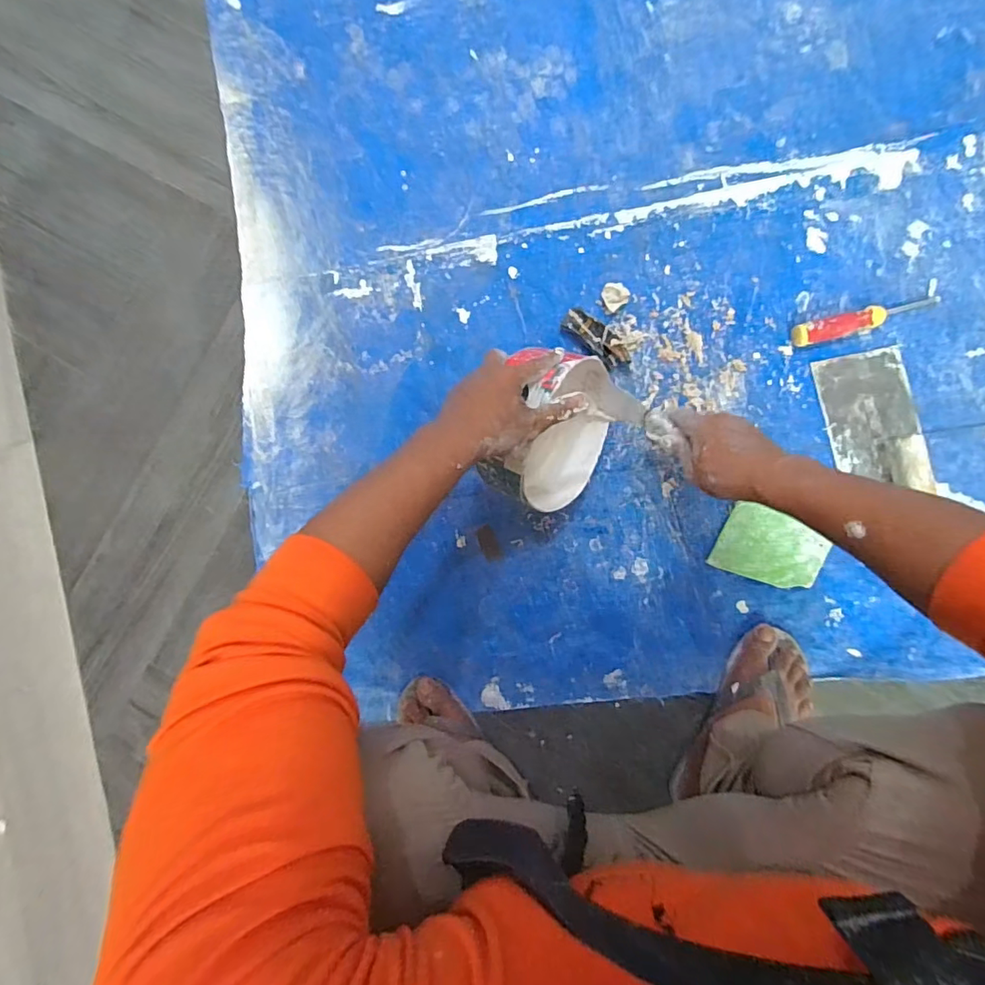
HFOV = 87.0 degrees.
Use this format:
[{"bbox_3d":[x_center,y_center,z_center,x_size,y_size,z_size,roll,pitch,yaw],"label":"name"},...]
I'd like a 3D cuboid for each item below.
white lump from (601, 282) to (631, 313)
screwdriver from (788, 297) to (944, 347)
[{"bbox_3d":[0.165,-0.265,0.700,0.034,0.015,0.034,0,89,5],"label":"white lump"},{"bbox_3d":[0.481,-0.223,0.666,0.180,0.025,0.029,-14,88,5],"label":"screwdriver"}]

